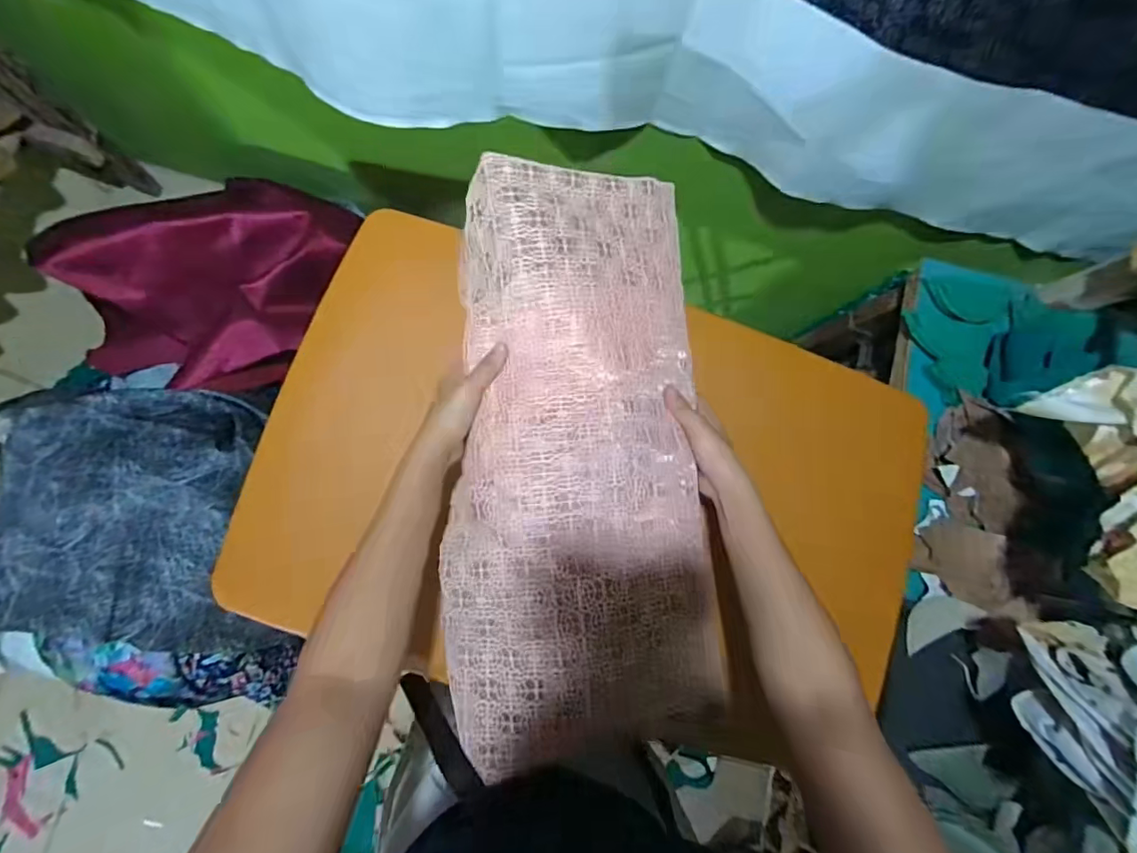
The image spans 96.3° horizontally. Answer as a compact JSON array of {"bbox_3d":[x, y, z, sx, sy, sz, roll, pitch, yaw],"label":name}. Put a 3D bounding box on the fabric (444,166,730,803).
[{"bbox_3d":[0.019,0.017,0.478,0.249,0.064,0.526,1,83,-7],"label":"fabric"}]

